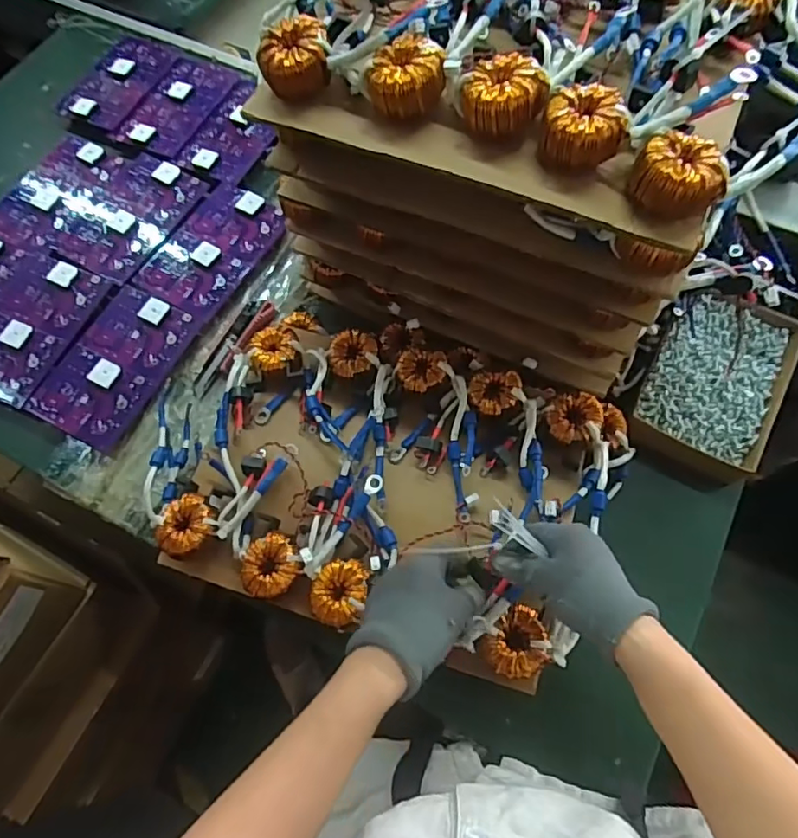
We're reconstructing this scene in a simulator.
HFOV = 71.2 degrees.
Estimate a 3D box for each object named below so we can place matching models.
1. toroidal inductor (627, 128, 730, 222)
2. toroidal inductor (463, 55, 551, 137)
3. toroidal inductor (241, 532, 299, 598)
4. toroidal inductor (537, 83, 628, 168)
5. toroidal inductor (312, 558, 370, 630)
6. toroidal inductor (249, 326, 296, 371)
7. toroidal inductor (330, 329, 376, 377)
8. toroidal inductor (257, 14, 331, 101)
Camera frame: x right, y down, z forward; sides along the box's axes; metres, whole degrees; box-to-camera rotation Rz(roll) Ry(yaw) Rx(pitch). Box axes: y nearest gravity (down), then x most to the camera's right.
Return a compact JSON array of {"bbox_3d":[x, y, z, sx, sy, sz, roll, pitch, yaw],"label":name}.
[{"bbox_3d":[0.207,-0.179,0.414,0.066,0.036,0.058,28,72,13],"label":"toroidal inductor"},{"bbox_3d":[0.081,-0.253,0.436,0.057,0.033,0.055,-1,68,2],"label":"toroidal inductor"},{"bbox_3d":[-0.124,0.144,0.546,0.054,0.028,0.055,-1,68,2],"label":"toroidal inductor"},{"bbox_3d":[0.142,-0.222,0.429,0.060,0.036,0.055,-1,68,2],"label":"toroidal inductor"},{"bbox_3d":[-0.056,0.165,0.530,0.049,0.022,0.059,14,69,8],"label":"toroidal inductor"},{"bbox_3d":[-0.145,-0.081,0.643,0.047,0.021,0.058,-16,68,-4],"label":"toroidal inductor"},{"bbox_3d":[-0.052,-0.074,0.634,0.053,0.016,0.054,-1,68,2],"label":"toroidal inductor"},{"bbox_3d":[-0.089,-0.308,0.476,0.057,0.037,0.055,-10,68,-2],"label":"toroidal inductor"}]

